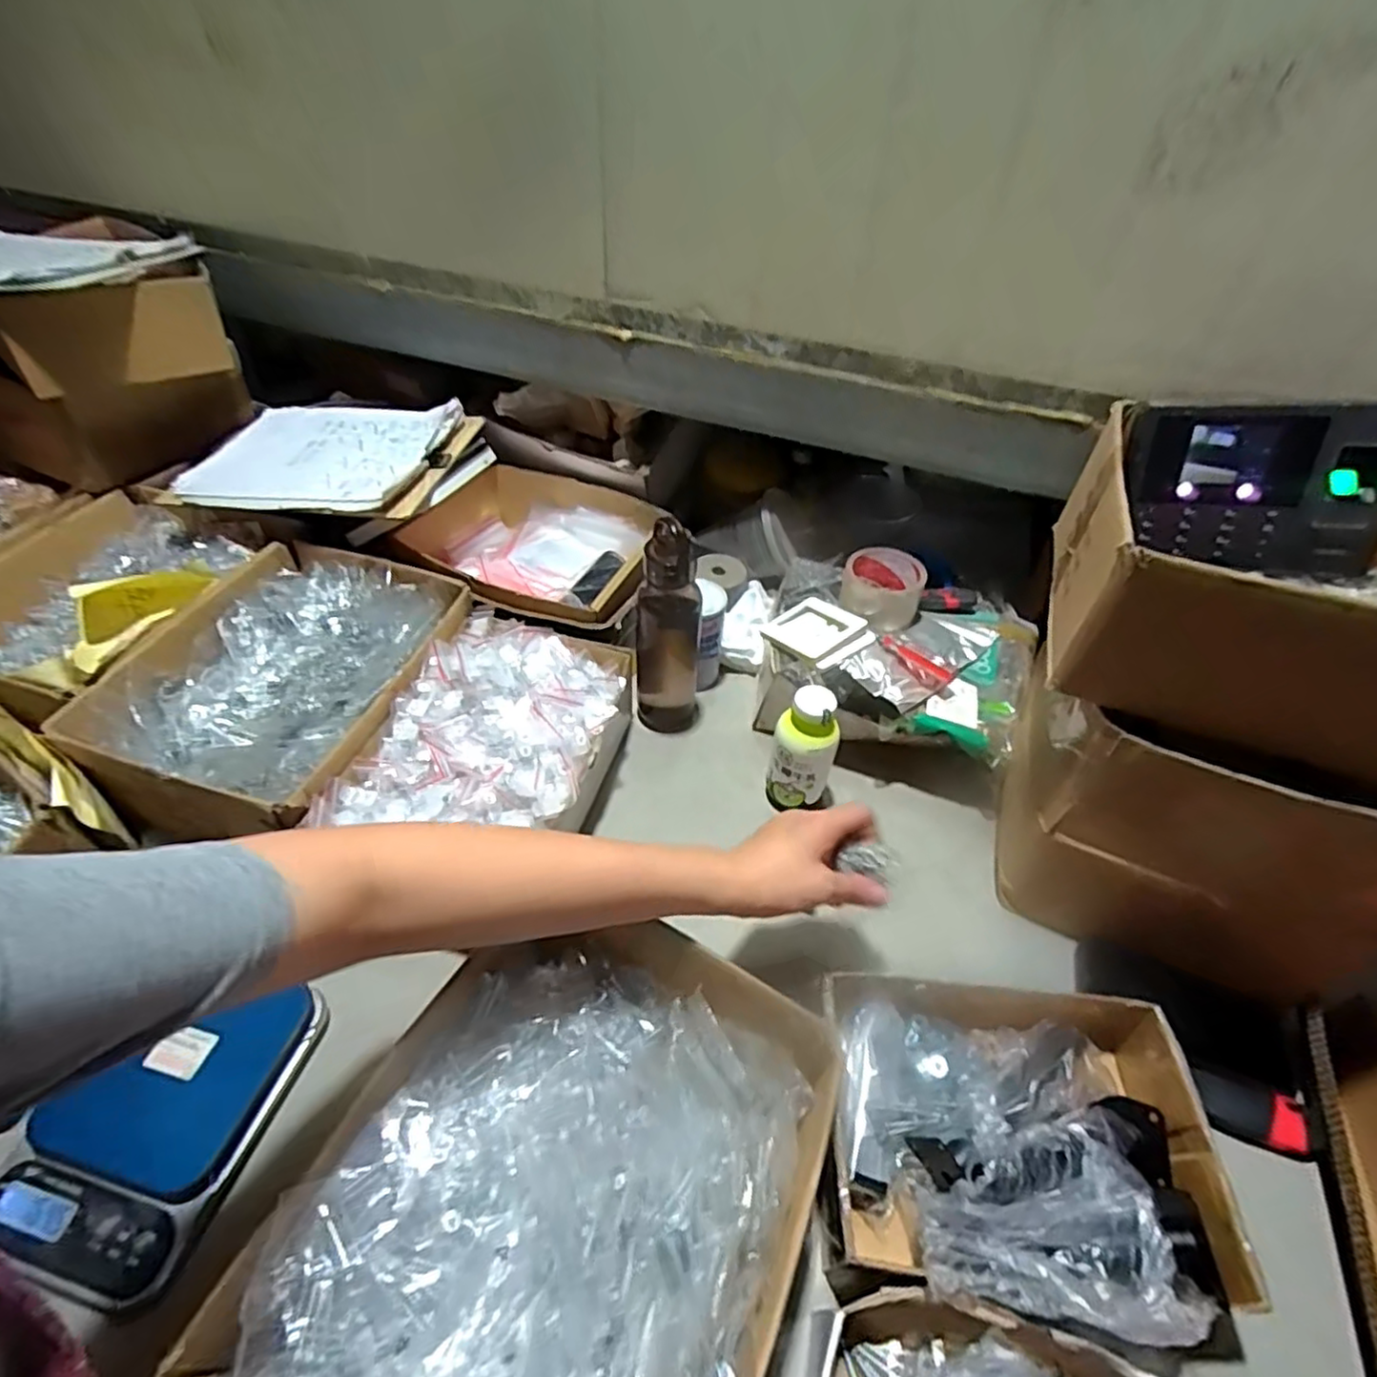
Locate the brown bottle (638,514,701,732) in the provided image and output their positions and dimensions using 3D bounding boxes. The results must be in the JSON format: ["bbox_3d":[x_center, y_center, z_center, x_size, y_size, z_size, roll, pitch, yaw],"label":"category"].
[{"bbox_3d":[-0.019,-0.062,0.724,0.066,0.248,0.062,3,45,0],"label":"brown bottle"}]

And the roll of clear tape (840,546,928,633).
[{"bbox_3d":[0.221,-0.117,0.780,0.086,0.046,0.105,6,46,3],"label":"roll of clear tape"}]

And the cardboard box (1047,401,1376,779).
[{"bbox_3d":[0.452,-0.073,0.496,0.306,0.119,0.242,17,47,14],"label":"cardboard box"}]

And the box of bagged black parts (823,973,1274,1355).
[{"bbox_3d":[0.229,0.310,0.468,0.256,0.096,0.194,5,46,2],"label":"box of bagged black parts"}]

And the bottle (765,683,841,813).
[{"bbox_3d":[0.113,0.061,0.673,0.063,0.132,0.050,14,46,10],"label":"bottle"}]

